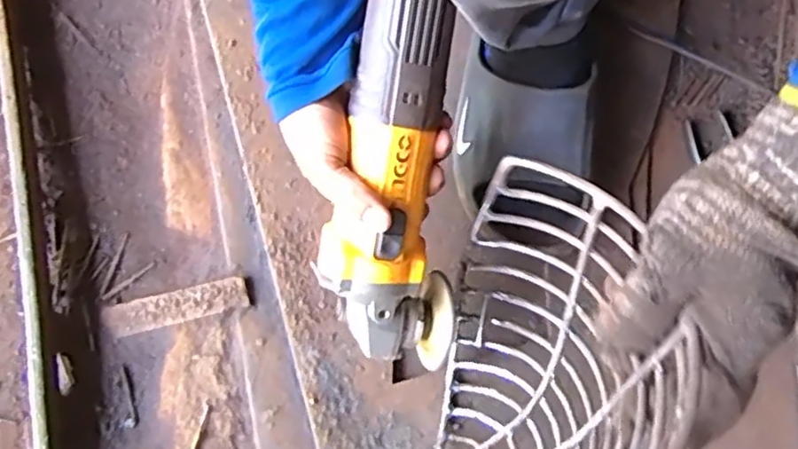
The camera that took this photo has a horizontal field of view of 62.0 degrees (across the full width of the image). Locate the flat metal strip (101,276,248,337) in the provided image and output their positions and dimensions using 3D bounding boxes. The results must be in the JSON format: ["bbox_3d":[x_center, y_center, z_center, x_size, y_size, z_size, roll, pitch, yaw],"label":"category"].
[{"bbox_3d":[-0.190,0.070,0.559,0.129,0.009,0.028,-13,78,10],"label":"flat metal strip"}]

